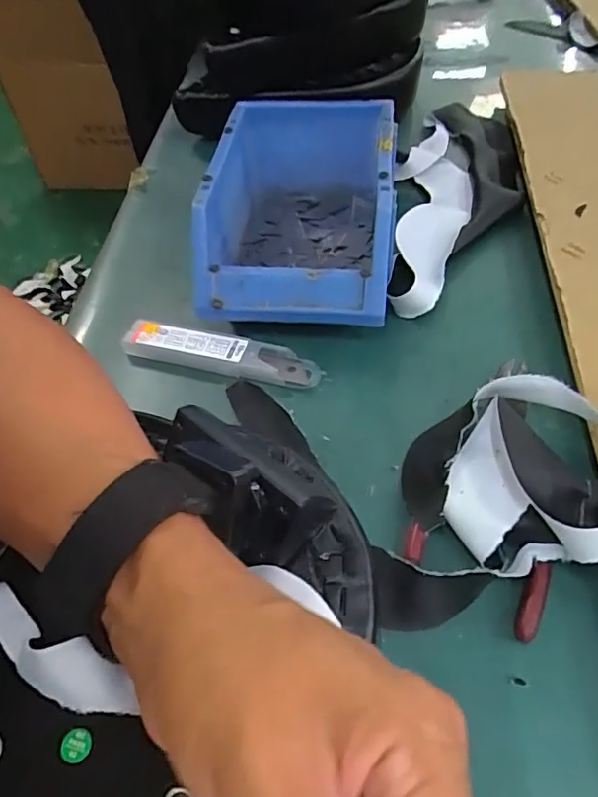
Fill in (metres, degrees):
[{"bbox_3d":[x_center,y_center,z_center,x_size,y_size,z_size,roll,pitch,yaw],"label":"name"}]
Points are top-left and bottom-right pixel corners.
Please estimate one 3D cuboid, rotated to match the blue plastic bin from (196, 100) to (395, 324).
[{"bbox_3d":[0.003,-0.129,0.390,0.116,0.074,0.179,3,52,7],"label":"blue plastic bin"}]

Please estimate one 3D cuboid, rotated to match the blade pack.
[{"bbox_3d":[-0.050,-0.028,0.359,0.126,0.016,0.027,11,53,13],"label":"blade pack"}]

